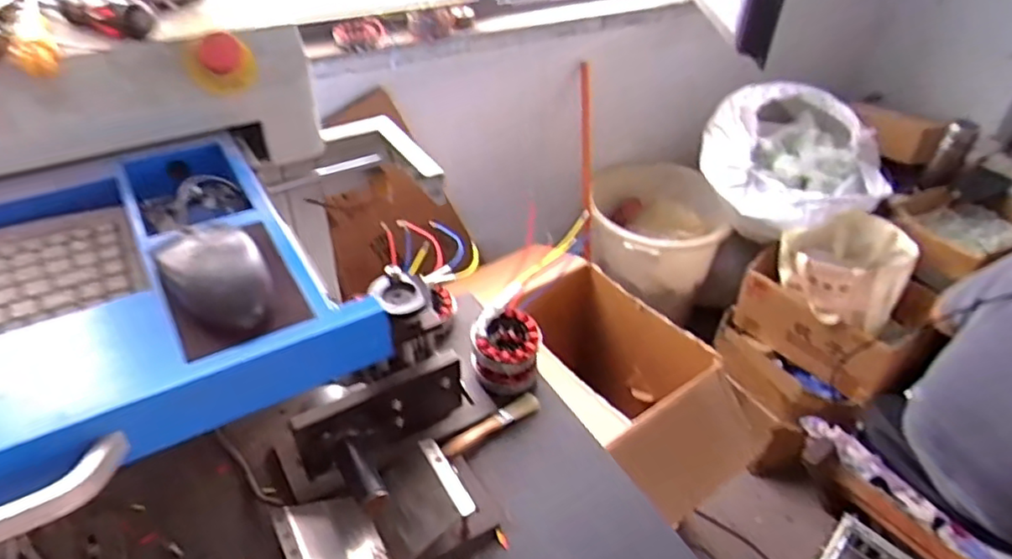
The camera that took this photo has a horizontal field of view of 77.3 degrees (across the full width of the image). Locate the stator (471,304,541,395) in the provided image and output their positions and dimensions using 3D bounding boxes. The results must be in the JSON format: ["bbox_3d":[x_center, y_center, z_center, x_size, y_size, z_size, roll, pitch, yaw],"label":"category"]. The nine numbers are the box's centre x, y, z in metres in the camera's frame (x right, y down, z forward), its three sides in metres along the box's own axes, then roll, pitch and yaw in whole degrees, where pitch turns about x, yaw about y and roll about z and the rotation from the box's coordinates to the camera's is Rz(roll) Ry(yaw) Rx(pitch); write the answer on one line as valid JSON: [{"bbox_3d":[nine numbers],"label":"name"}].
[{"bbox_3d":[0.000,0.093,0.841,0.089,0.075,0.090,1,41,-1],"label":"stator"}]

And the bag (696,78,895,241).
[{"bbox_3d":[0.690,-0.294,1.583,0.285,0.283,0.440,-13,44,-17],"label":"bag"}]

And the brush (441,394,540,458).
[{"bbox_3d":[-0.017,0.182,0.797,0.146,0.017,0.027,-26,49,-28],"label":"brush"}]

